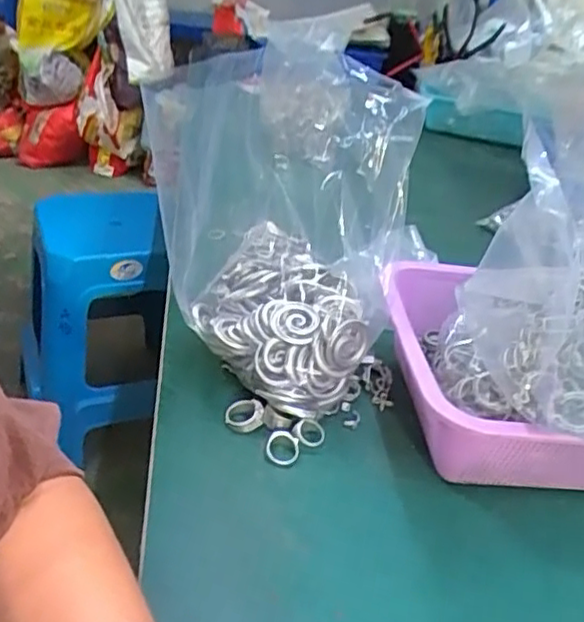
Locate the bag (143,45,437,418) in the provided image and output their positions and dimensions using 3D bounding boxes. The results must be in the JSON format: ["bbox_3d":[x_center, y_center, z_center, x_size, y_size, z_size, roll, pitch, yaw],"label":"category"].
[{"bbox_3d":[0.005,-0.048,0.500,0.142,0.235,0.122,25,34,26],"label":"bag"}]

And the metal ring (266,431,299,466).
[{"bbox_3d":[-0.006,0.098,0.469,0.023,0.007,0.026,12,32,4],"label":"metal ring"}]

